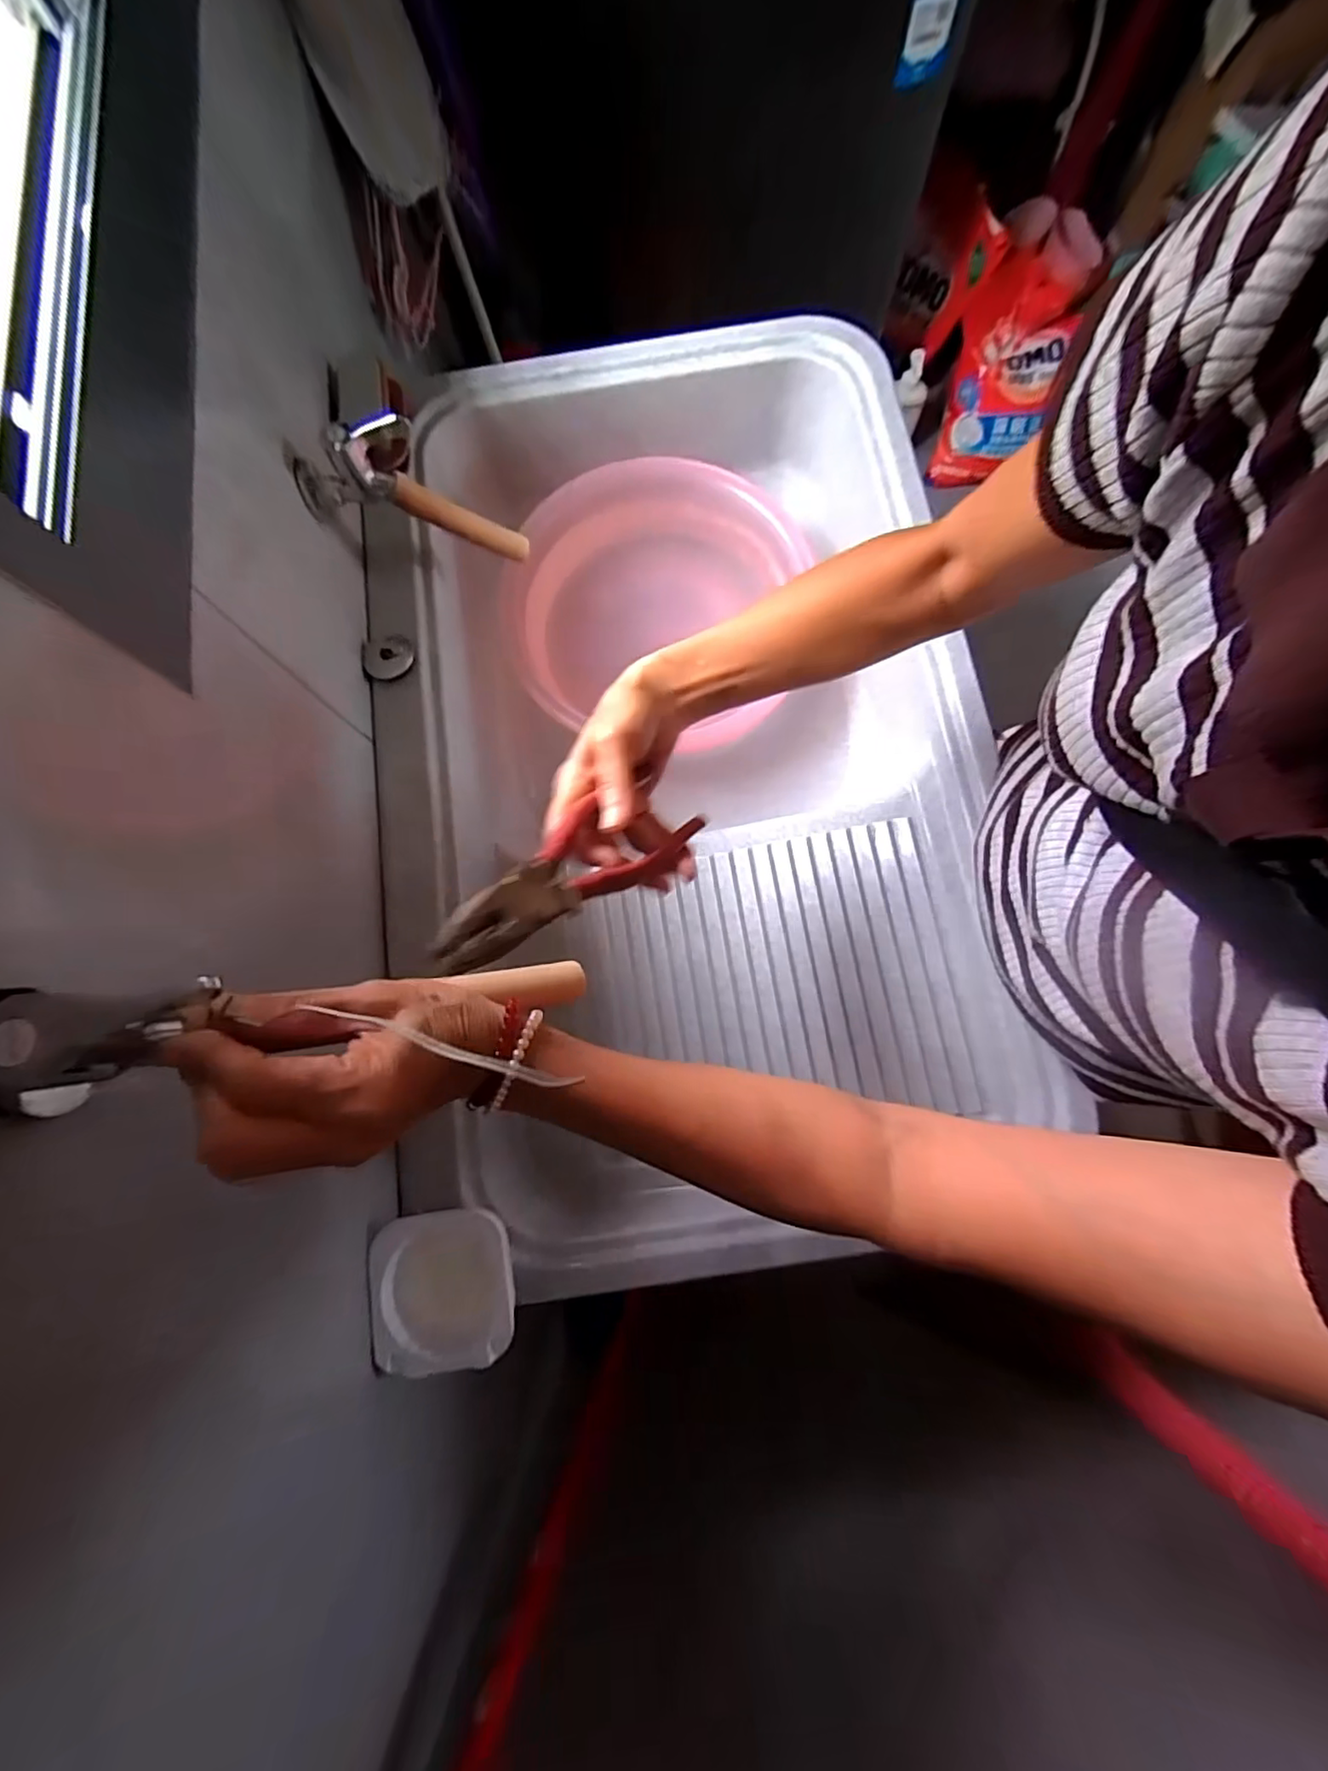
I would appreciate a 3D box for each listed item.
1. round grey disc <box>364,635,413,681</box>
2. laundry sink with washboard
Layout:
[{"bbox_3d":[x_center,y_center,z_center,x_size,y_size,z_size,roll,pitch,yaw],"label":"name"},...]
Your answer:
[{"bbox_3d":[-0.258,-0.213,0.554,0.041,0.012,0.044,0,78,1],"label":"round grey disc"},{"bbox_3d":[0.042,-0.135,0.636,0.502,0.201,0.872,-9,78,-1],"label":"laundry sink with washboard"}]

